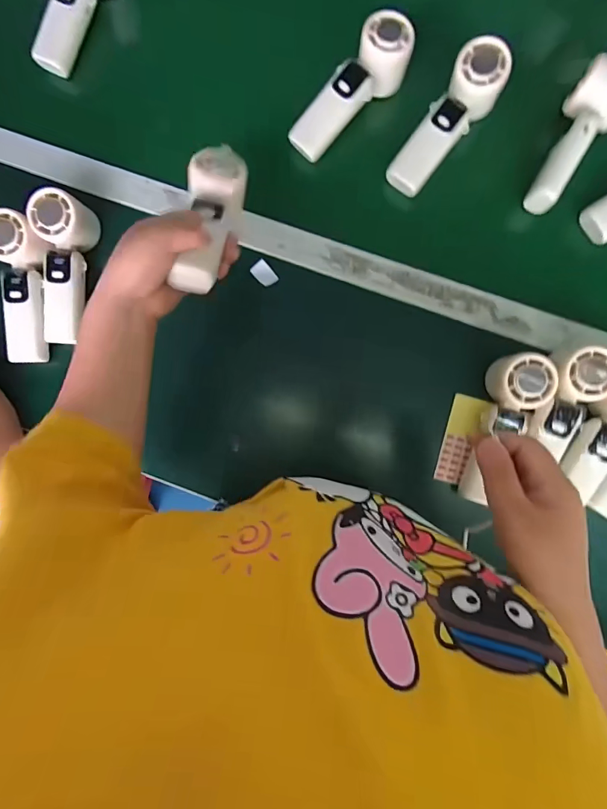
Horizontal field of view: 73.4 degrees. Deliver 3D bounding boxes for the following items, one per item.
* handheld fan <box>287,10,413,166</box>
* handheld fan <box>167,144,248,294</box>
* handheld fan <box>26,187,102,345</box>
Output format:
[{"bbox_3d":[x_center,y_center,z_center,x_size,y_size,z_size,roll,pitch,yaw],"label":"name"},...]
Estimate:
[{"bbox_3d":[0.056,-0.356,0.460,0.062,0.051,0.170,40,90,4],"label":"handheld fan"},{"bbox_3d":[-0.093,-0.179,0.396,0.053,0.040,0.174,4,64,3],"label":"handheld fan"},{"bbox_3d":[-0.276,-0.163,0.477,0.061,0.049,0.154,10,104,3],"label":"handheld fan"}]

